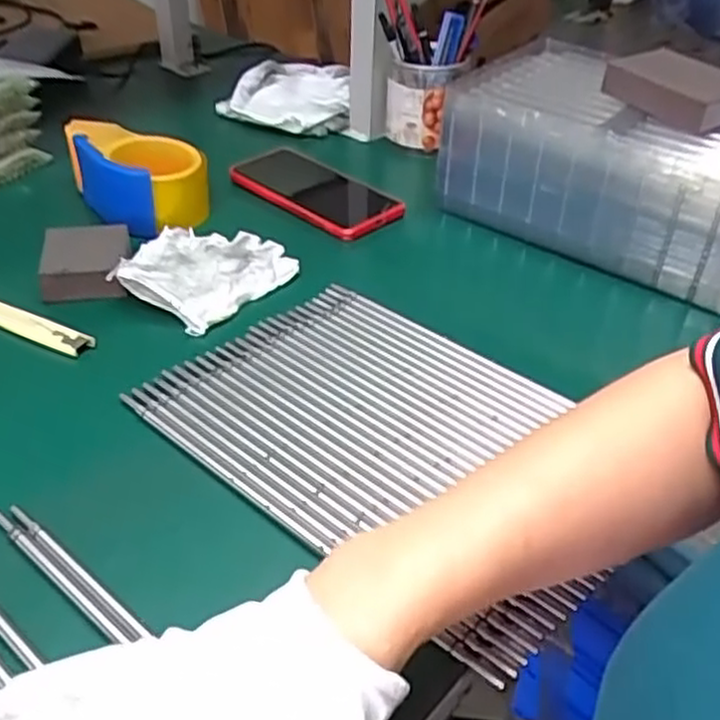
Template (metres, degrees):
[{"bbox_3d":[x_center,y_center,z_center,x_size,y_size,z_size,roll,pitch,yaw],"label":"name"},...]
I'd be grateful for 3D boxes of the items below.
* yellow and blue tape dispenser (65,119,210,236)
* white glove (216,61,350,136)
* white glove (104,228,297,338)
[{"bbox_3d":[-0.193,-0.166,0.663,0.092,0.052,0.123,-21,45,-29],"label":"yellow and blue tape dispenser"},{"bbox_3d":[-0.074,-0.298,0.855,0.135,0.043,0.142,3,38,-2],"label":"white glove"},{"bbox_3d":[-0.120,-0.073,0.579,0.107,0.021,0.120,23,41,22],"label":"white glove"}]

